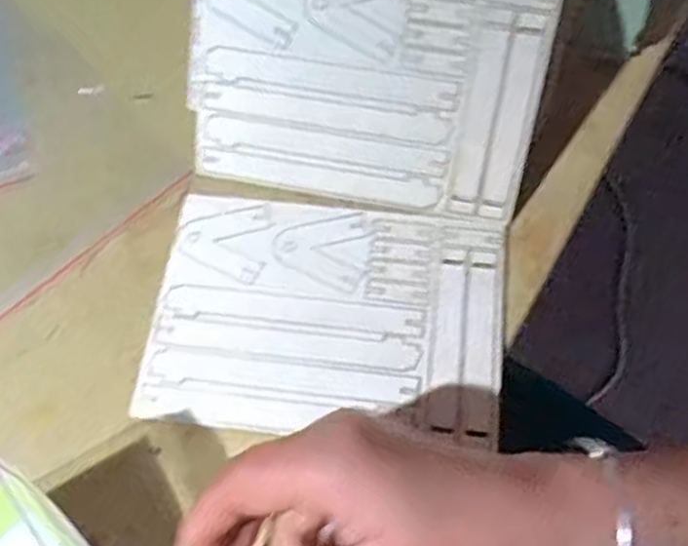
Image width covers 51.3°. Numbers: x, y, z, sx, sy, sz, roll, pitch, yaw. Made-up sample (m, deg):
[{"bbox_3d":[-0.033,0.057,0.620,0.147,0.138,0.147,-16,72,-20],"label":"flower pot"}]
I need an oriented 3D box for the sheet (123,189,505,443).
[{"bbox_3d":[-0.008,0.020,0.374,0.180,0.005,0.127,7,66,4],"label":"sheet"}]

